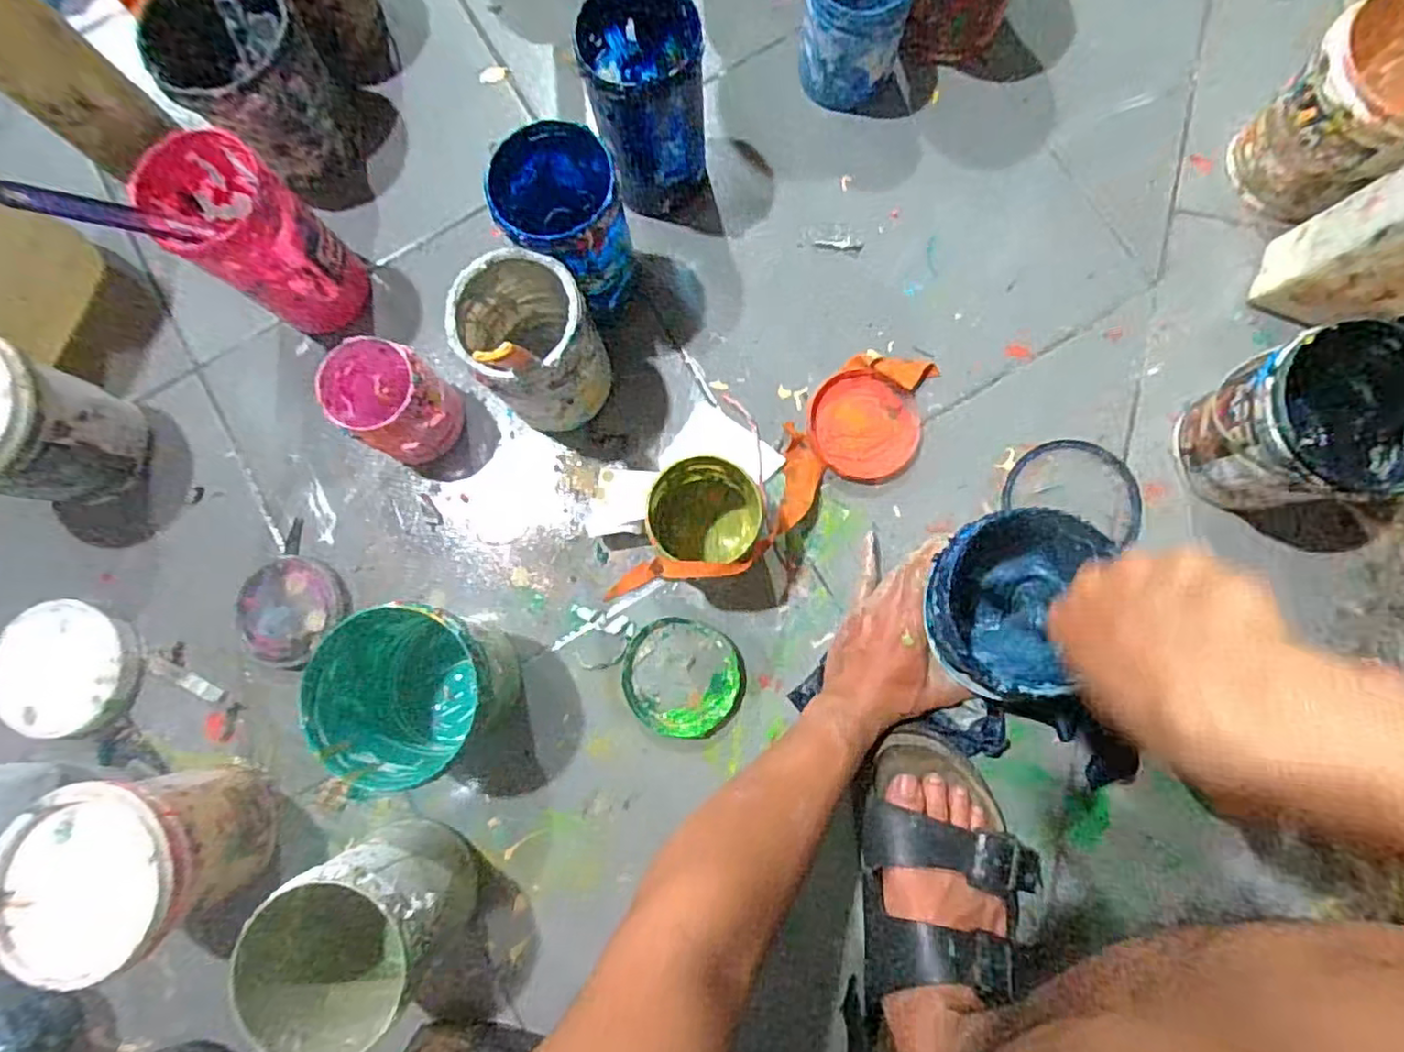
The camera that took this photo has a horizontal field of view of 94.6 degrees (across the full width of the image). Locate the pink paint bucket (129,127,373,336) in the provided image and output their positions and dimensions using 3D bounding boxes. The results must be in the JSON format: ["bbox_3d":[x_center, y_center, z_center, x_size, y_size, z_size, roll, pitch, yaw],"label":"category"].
[{"bbox_3d":[-0.368,-0.237,0.555,0.104,0.152,0.094,40,86,7],"label":"pink paint bucket"}]

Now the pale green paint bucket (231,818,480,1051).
[{"bbox_3d":[-0.245,0.295,0.482,0.122,0.141,0.109,-40,82,-3],"label":"pale green paint bucket"}]

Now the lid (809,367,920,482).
[{"bbox_3d":[0.145,-0.090,0.582,0.102,0.014,0.094,0,82,3],"label":"lid"}]

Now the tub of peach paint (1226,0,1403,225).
[{"bbox_3d":[0.540,-0.342,0.541,0.116,0.127,0.110,0,82,3],"label":"tub of peach paint"}]

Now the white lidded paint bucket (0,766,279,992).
[{"bbox_3d":[-0.413,0.250,0.492,0.121,0.132,0.122,0,82,3],"label":"white lidded paint bucket"}]

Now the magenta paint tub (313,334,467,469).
[{"bbox_3d":[-0.265,-0.106,0.561,0.093,0.097,0.082,24,84,6],"label":"magenta paint tub"}]

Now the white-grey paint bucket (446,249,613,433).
[{"bbox_3d":[-0.135,-0.149,0.534,0.096,0.147,0.111,-35,82,-2],"label":"white-grey paint bucket"}]

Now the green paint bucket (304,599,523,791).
[{"bbox_3d":[-0.211,0.129,0.511,0.121,0.131,0.126,0,82,3],"label":"green paint bucket"}]

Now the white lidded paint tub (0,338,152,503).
[{"bbox_3d":[-0.565,-0.079,0.540,0.114,0.131,0.121,9,83,4],"label":"white lidded paint tub"}]

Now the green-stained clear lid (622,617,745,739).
[{"bbox_3d":[-0.016,0.130,0.556,0.101,0.019,0.095,2,82,3],"label":"green-stained clear lid"}]

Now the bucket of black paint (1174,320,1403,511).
[{"bbox_3d":[0.464,-0.074,0.506,0.124,0.121,0.113,-8,82,2],"label":"bucket of black paint"}]

